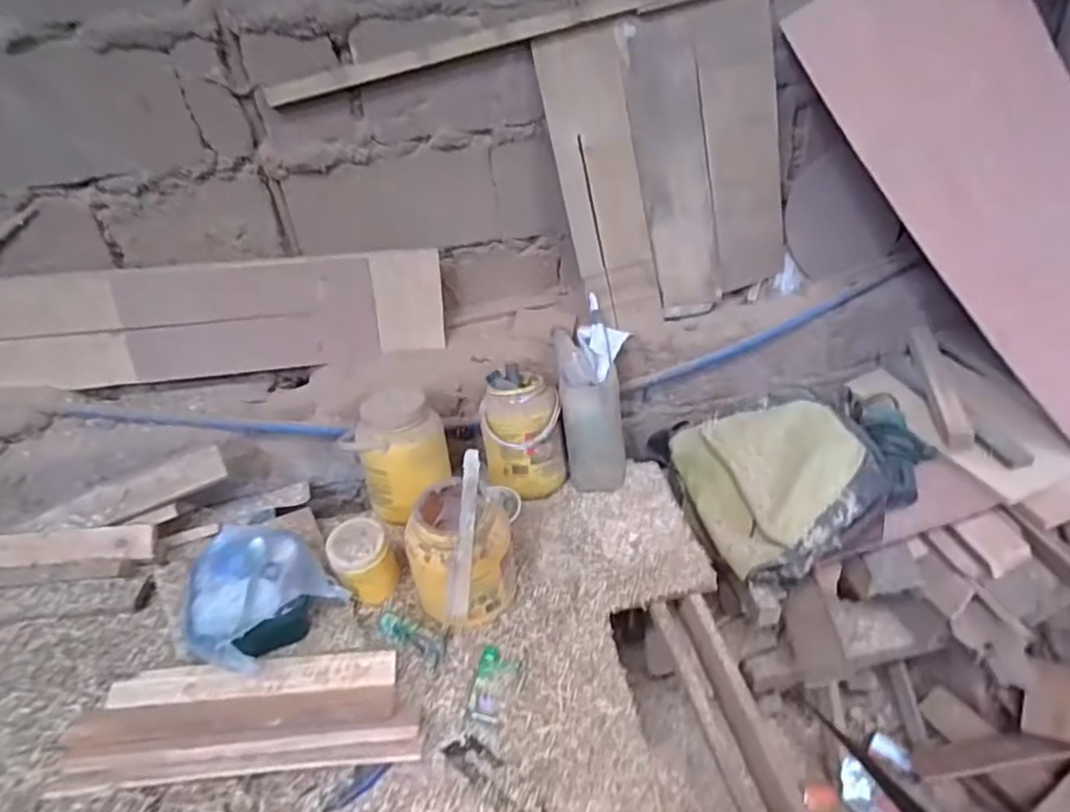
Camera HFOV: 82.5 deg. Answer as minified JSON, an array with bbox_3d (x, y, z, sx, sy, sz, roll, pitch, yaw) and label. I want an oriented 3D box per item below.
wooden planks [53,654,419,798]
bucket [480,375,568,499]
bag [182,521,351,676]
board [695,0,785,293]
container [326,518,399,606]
[{"bbox_3d":[-0.383,0.421,0.831,0.444,0.048,0.147,-1,54,-8],"label":"wooden planks"},{"bbox_3d":[-0.024,0.068,1.202,0.152,0.219,0.155,-9,32,-4],"label":"bucket"},{"bbox_3d":[-0.429,0.286,0.933,0.211,0.102,0.206,19,40,35],"label":"bag"},{"bbox_3d":[0.440,-0.528,1.267,0.172,0.551,0.017,-19,27,-7],"label":"board"},{"bbox_3d":[-0.273,0.254,0.977,0.097,0.124,0.089,-17,33,-17],"label":"container"}]

